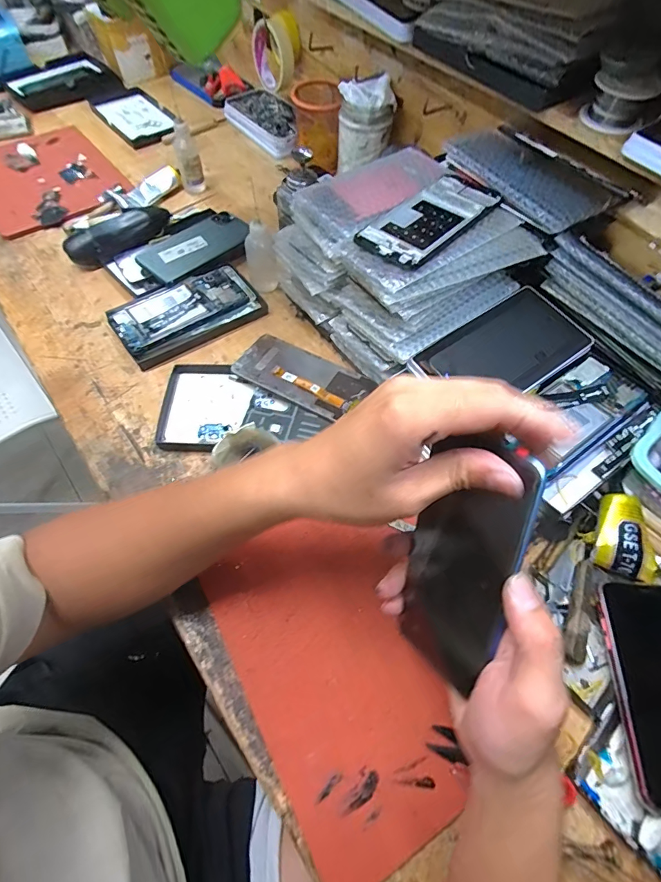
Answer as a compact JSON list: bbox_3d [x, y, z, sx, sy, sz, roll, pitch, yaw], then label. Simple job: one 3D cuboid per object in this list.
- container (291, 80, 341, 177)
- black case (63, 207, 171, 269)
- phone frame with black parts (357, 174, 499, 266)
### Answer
[{"bbox_3d":[-0.021,-0.500,0.663,0.075,0.092,0.076,-3,61,-4],"label":"container"},{"bbox_3d":[-0.287,-0.280,0.569,0.141,0.031,0.053,-33,67,-19],"label":"black case"},{"bbox_3d":[0.097,-0.216,0.402,0.074,0.008,0.150,40,67,18],"label":"phone frame with black parts"}]

